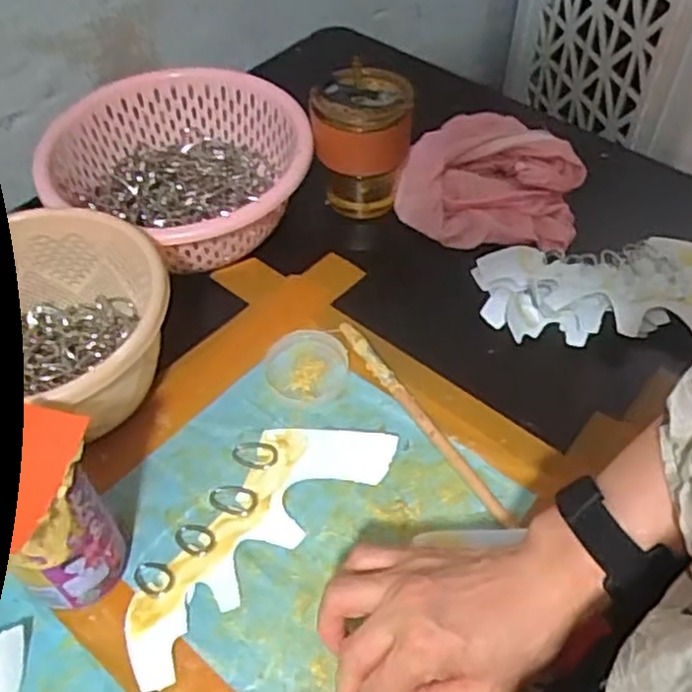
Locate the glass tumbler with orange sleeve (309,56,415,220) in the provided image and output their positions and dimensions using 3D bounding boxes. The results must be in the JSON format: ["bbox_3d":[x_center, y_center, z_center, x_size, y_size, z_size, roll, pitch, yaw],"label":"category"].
[{"bbox_3d":[0.012,-0.176,0.637,0.081,0.116,0.075,1,55,-2],"label":"glass tumbler with orange sleeve"}]

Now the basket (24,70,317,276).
[{"bbox_3d":[-0.139,-0.151,0.627,0.210,0.077,0.201,0,53,0],"label":"basket"}]

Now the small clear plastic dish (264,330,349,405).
[{"bbox_3d":[-0.031,0.016,0.552,0.061,0.011,0.061,0,53,0],"label":"small clear plastic dish"}]

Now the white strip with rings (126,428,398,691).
[{"bbox_3d":[-0.067,0.115,0.481,0.081,0.010,0.215,37,61,25],"label":"white strip with rings"}]

